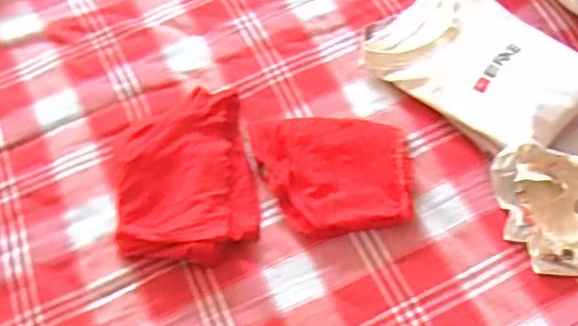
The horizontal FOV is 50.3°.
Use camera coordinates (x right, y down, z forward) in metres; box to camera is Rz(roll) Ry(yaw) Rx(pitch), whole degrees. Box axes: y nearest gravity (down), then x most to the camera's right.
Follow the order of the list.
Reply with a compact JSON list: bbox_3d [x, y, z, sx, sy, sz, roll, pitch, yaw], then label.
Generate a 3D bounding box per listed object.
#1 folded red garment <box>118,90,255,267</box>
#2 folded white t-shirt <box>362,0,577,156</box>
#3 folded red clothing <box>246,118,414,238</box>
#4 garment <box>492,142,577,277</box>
[{"bbox_3d":[-0.142,0.017,0.824,0.185,0.035,0.242,-10,61,-2],"label":"folded red garment"},{"bbox_3d":[0.266,-0.142,0.863,0.202,0.037,0.294,-38,66,-16],"label":"folded white t-shirt"},{"bbox_3d":[0.056,0.012,0.816,0.203,0.032,0.157,-3,61,2],"label":"folded red clothing"},{"bbox_3d":[0.349,0.062,0.756,0.182,0.061,0.144,6,62,7],"label":"garment"}]

